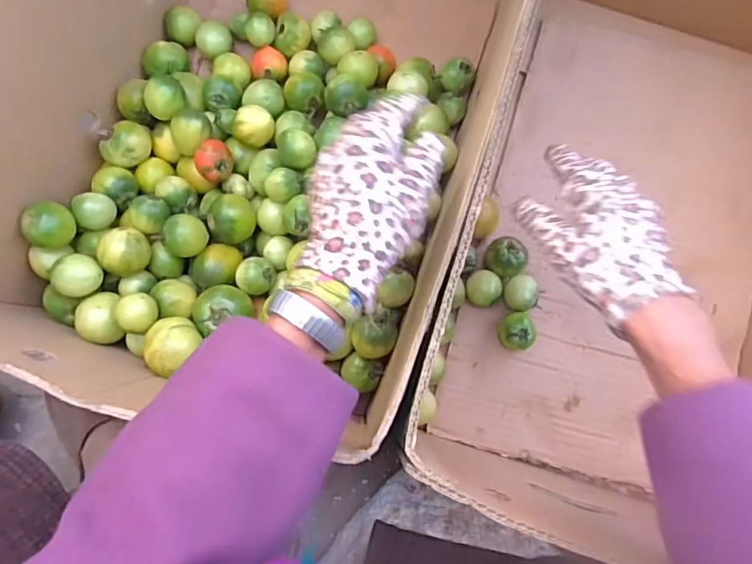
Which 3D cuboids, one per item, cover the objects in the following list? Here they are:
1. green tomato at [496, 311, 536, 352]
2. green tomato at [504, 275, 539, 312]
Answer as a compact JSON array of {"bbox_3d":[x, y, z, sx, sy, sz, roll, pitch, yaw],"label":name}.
[{"bbox_3d":[0.139,0.048,0.511,0.034,0.029,0.038,26,82,2],"label":"green tomato"},{"bbox_3d":[0.144,0.012,0.520,0.029,0.027,0.035,-8,82,-3],"label":"green tomato"}]

